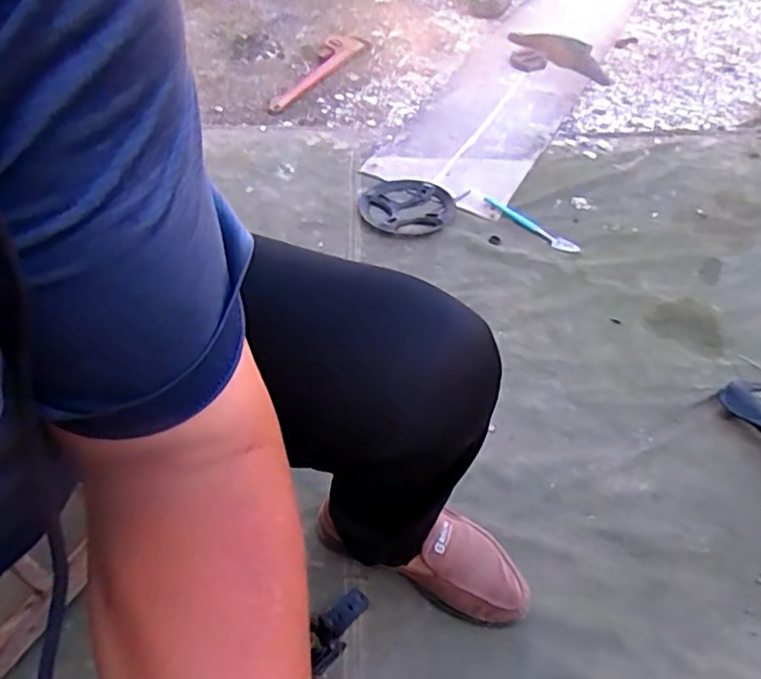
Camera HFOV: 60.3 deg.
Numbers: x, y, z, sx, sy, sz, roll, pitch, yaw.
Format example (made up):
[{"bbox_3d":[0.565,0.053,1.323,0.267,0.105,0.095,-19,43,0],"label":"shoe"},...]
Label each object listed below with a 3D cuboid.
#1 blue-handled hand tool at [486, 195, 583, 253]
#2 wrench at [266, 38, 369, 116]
[{"bbox_3d":[0.278,-0.216,1.216,0.028,0.017,0.209,-39,58,-24],"label":"blue-handled hand tool"},{"bbox_3d":[-0.160,-0.667,1.626,0.099,0.023,0.408,25,53,19],"label":"wrench"}]

